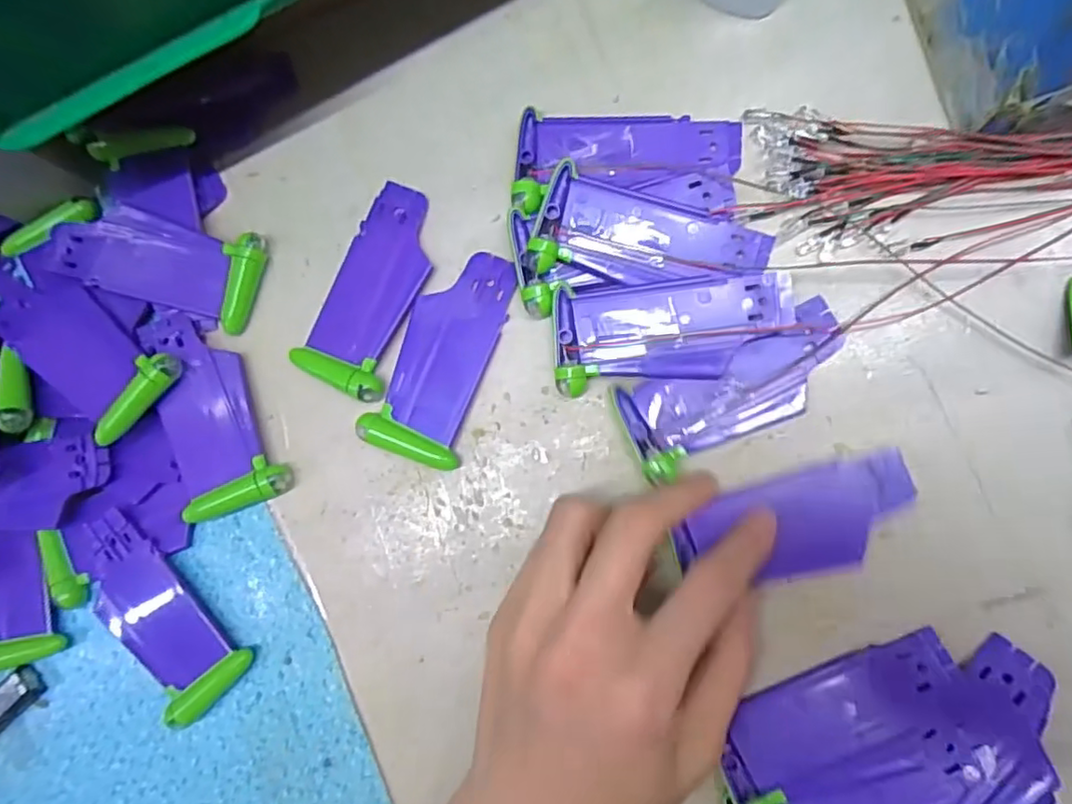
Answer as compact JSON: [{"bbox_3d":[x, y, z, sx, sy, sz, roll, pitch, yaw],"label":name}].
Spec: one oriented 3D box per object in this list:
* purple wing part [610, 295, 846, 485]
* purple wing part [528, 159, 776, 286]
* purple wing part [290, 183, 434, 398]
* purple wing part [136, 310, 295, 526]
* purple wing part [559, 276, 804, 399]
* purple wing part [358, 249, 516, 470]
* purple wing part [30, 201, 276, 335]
[{"bbox_3d":[0.077,-0.004,0.237,0.089,0.009,0.039,-24,83,7],"label":"purple wing part"},{"bbox_3d":[0.044,-0.061,0.241,0.088,0.014,0.041,19,89,10],"label":"purple wing part"},{"bbox_3d":[-0.069,-0.048,0.262,0.039,0.011,0.090,24,90,10],"label":"purple wing part"},{"bbox_3d":[-0.139,0.001,0.264,0.039,0.014,0.091,-20,83,7],"label":"purple wing part"},{"bbox_3d":[0.053,-0.027,0.242,0.089,0.009,0.040,-2,86,9],"label":"purple wing part"},{"bbox_3d":[-0.040,-0.020,0.256,0.040,0.008,0.090,18,89,10],"label":"purple wing part"},{"bbox_3d":[-0.168,-0.064,0.272,0.092,0.018,0.041,19,89,10],"label":"purple wing part"}]

